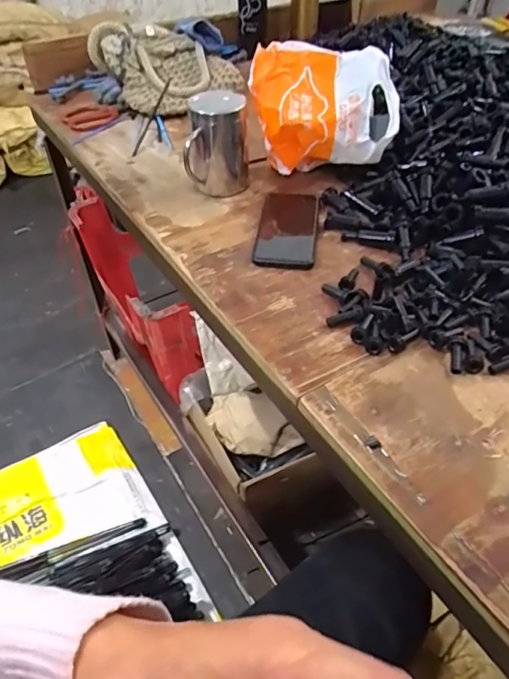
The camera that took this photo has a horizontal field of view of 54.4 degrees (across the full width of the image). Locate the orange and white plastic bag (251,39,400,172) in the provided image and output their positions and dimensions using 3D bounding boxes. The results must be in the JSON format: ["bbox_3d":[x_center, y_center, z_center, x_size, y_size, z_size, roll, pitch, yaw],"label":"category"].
[{"bbox_3d":[0.095,-0.319,0.694,0.197,0.129,0.119,2,46,2],"label":"orange and white plastic bag"}]

